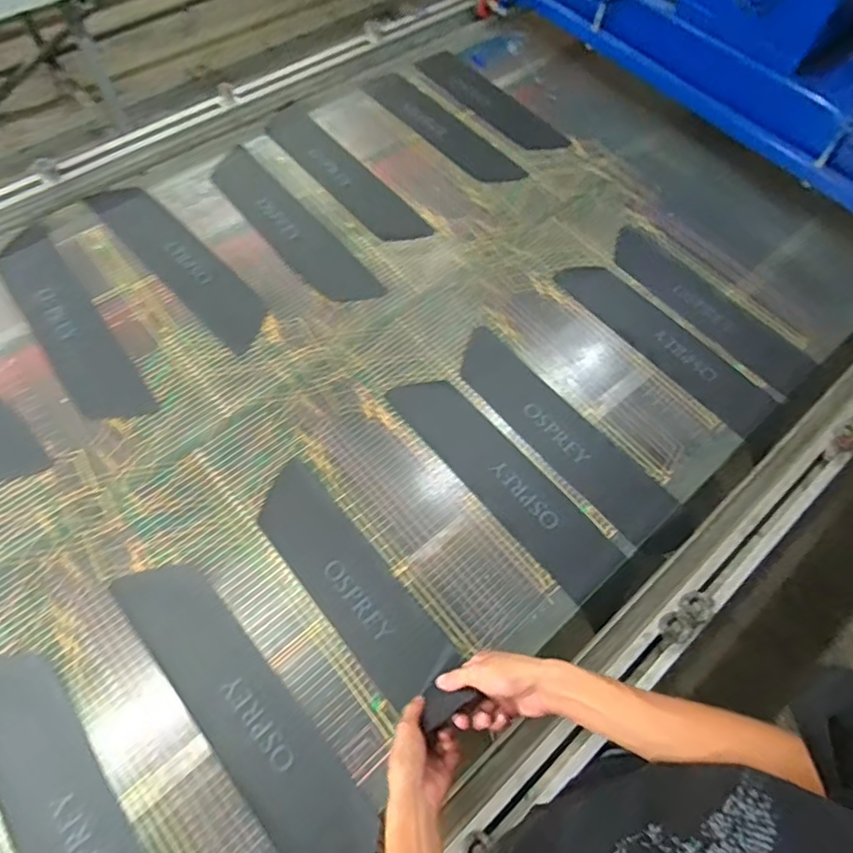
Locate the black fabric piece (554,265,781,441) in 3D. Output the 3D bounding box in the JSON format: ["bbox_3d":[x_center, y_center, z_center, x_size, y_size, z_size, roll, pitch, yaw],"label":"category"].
[{"bbox_3d":[0.421,-0.153,0.963,0.113,0.011,0.419,-40,76,-21],"label":"black fabric piece"}]

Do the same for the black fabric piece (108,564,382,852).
[{"bbox_3d":[-0.219,0.351,0.667,0.103,0.009,0.462,-39,71,-19],"label":"black fabric piece"}]

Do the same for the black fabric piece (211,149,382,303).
[{"bbox_3d":[-0.258,-0.377,1.024,0.100,0.007,0.446,-38,73,-15],"label":"black fabric piece"}]

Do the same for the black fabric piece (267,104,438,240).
[{"bbox_3d":[-0.171,-0.523,1.115,0.102,0.009,0.465,-37,70,-18],"label":"black fabric piece"}]

